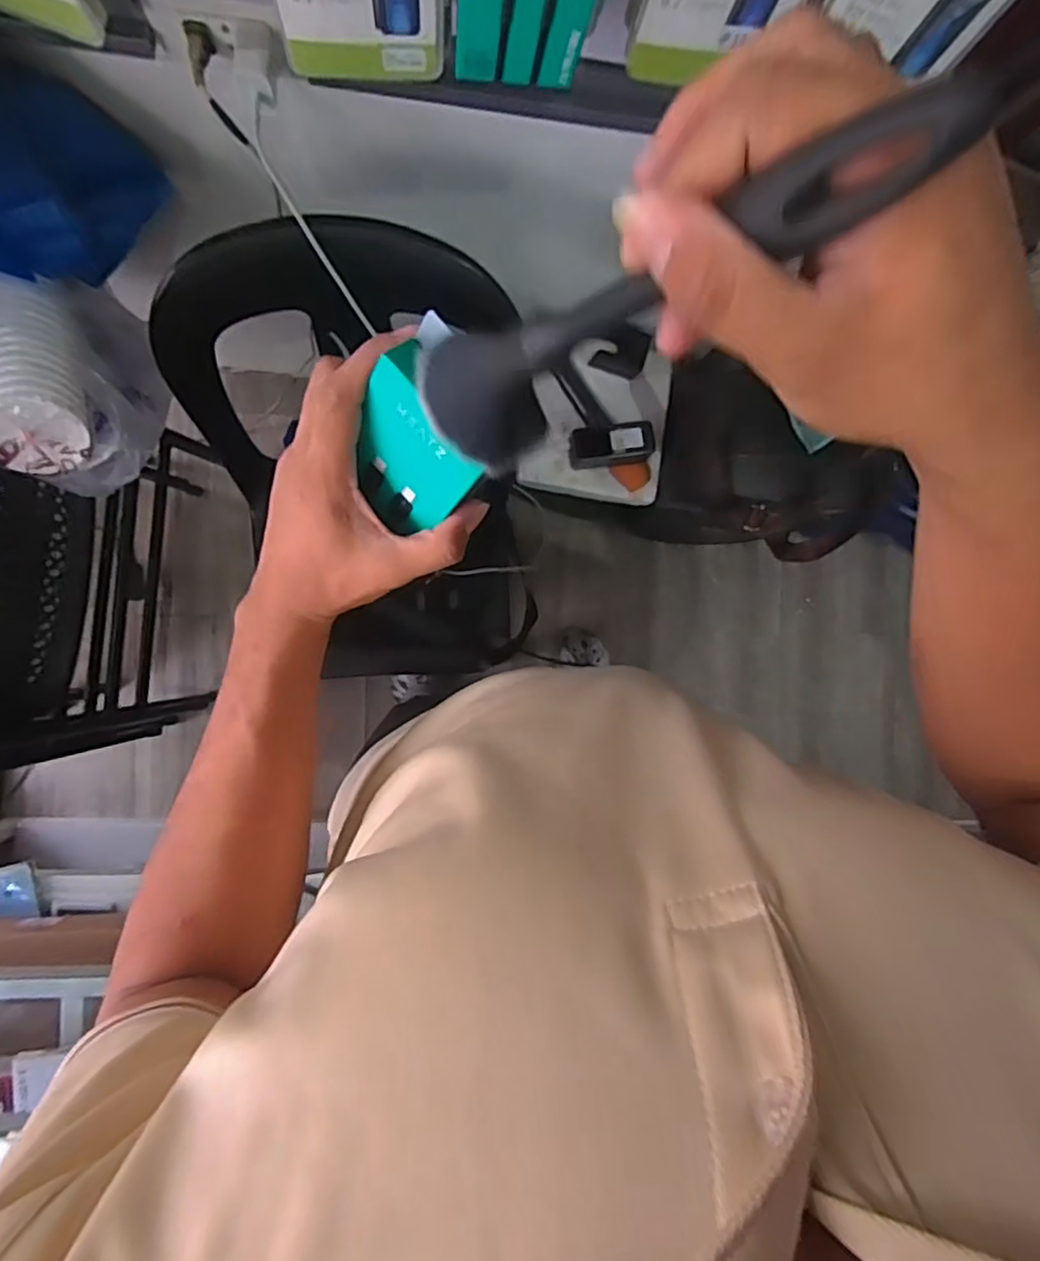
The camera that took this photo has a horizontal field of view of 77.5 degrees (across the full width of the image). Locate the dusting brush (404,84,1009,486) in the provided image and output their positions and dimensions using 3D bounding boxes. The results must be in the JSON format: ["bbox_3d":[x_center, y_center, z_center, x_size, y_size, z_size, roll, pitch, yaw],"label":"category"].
[{"bbox_3d":[0.037,-0.107,0.223,0.042,0.216,0.052,-10,93,-35],"label":"dusting brush"}]

